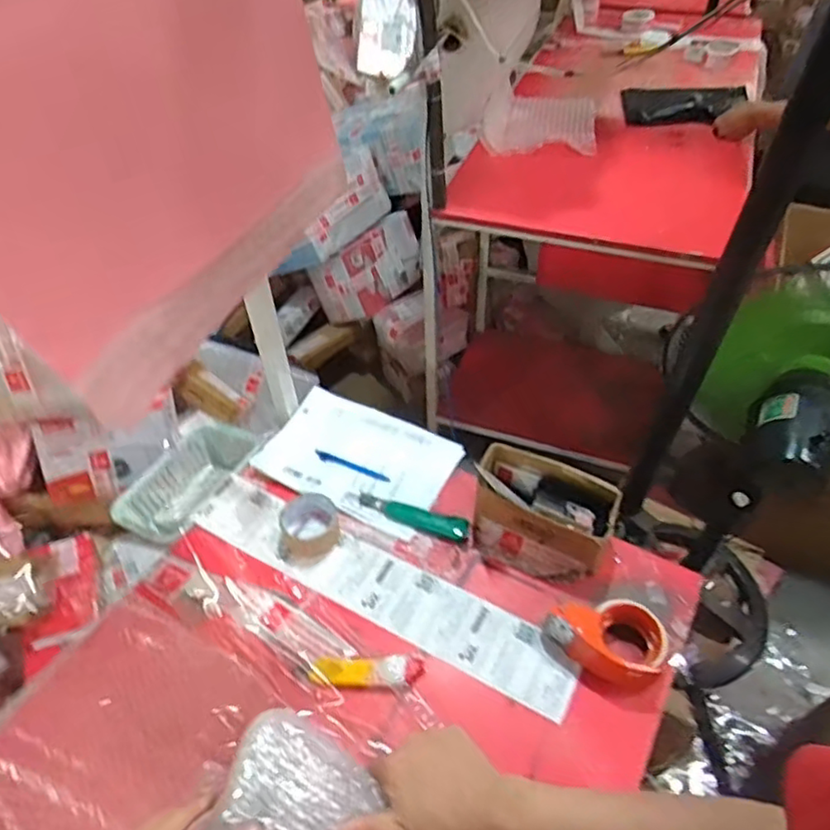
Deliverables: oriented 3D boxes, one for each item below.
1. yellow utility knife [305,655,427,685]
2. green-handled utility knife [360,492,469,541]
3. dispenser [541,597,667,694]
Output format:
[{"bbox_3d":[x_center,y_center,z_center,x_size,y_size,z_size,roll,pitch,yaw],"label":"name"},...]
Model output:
[{"bbox_3d":[-0.060,0.332,0.818,0.141,0.030,0.038,-5,47,-2],"label":"yellow utility knife"},{"bbox_3d":[-0.004,0.156,0.976,0.175,0.015,0.035,14,49,15],"label":"green-handled utility knife"},{"bbox_3d":[0.252,0.281,0.813,0.102,0.058,0.141,-37,55,-27],"label":"dispenser"}]

